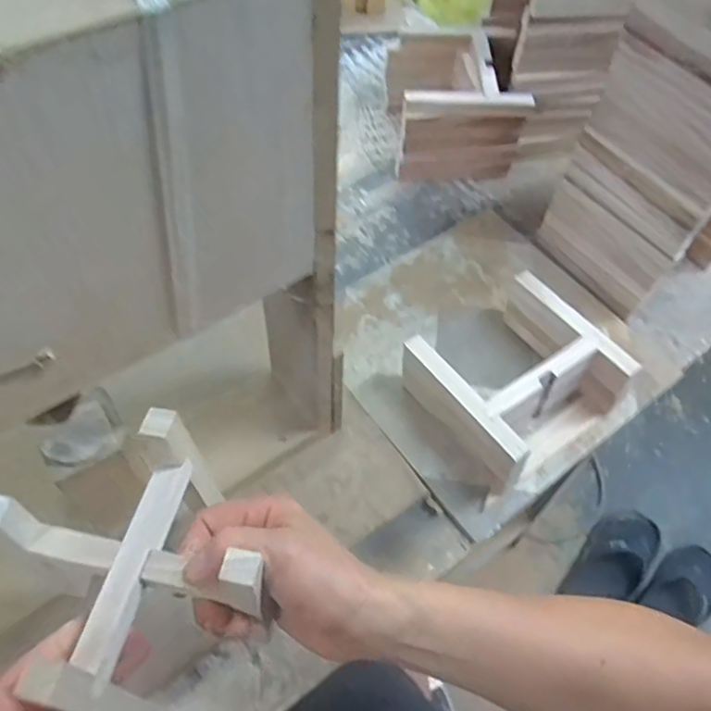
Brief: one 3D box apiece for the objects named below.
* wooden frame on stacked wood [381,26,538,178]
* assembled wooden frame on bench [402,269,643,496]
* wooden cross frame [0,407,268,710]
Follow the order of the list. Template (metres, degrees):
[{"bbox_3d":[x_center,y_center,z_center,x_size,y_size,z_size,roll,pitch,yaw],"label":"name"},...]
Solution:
[{"bbox_3d":[0.128,-0.324,0.805,0.158,0.125,0.157,0,56,-5],"label":"wooden frame on stacked wood"},{"bbox_3d":[0.153,0.021,0.592,0.160,0.084,0.151,-29,62,-21],"label":"assembled wooden frame on bench"},{"bbox_3d":[-0.130,0.116,0.365,0.120,0.083,0.150,-28,62,-21],"label":"wooden cross frame"}]

